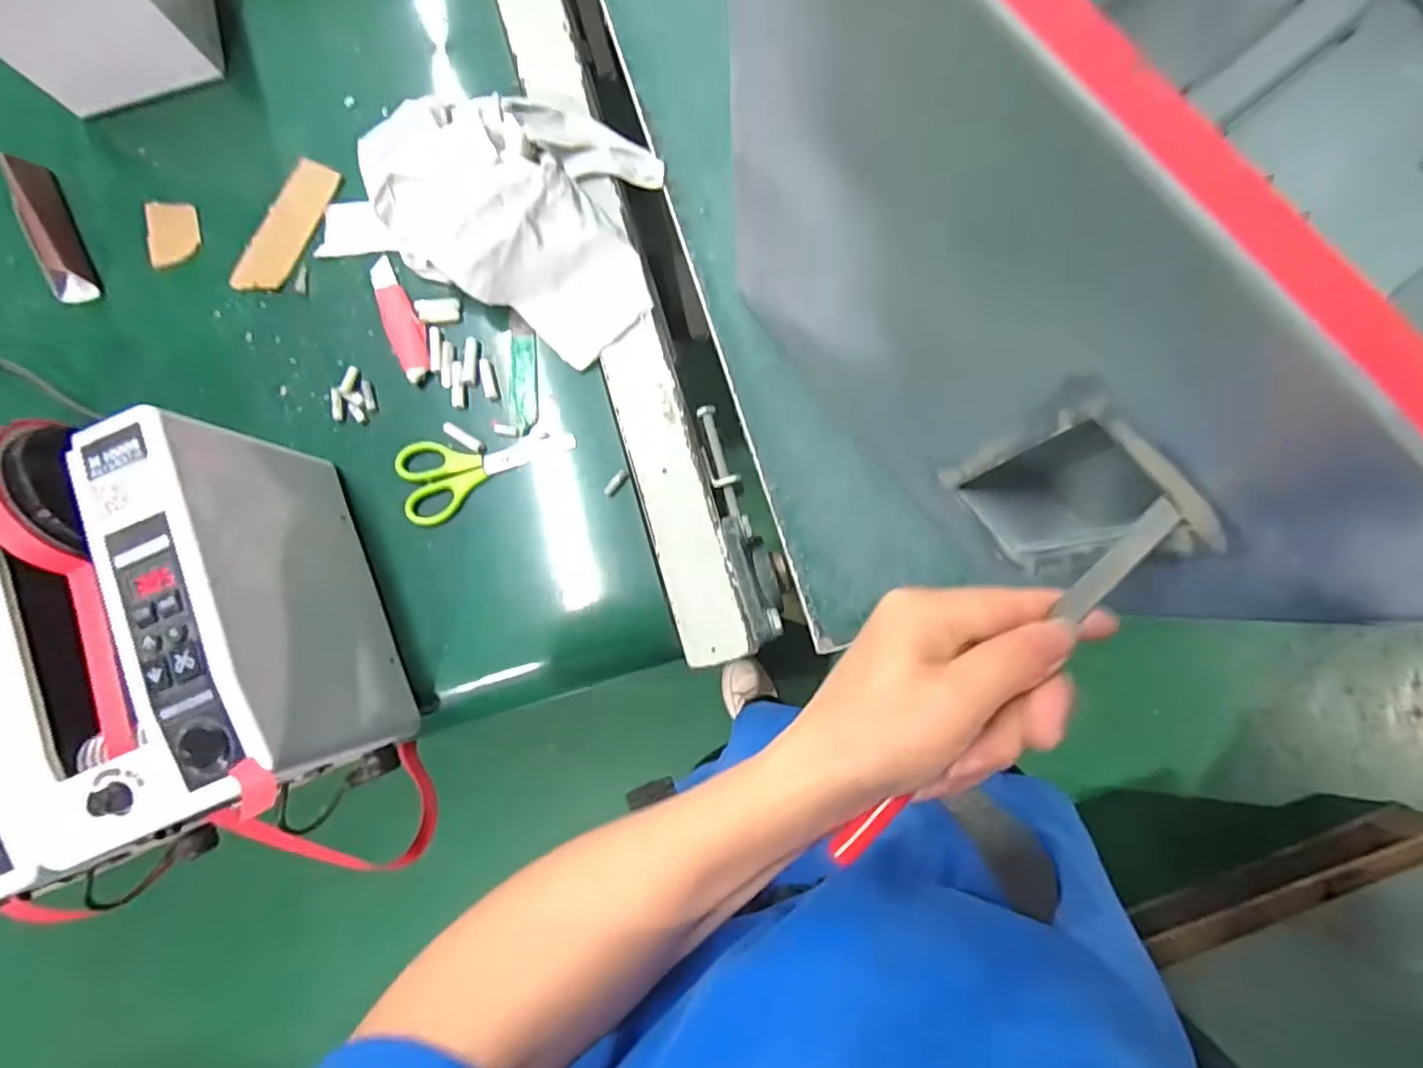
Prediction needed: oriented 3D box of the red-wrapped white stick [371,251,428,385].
[{"bbox_3d":[-0.235,-0.163,0.484,0.027,0.008,0.101,-25,83,1],"label":"red-wrapped white stick"}]

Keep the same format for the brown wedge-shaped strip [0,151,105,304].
[{"bbox_3d":[-0.522,-0.237,0.500,0.031,0.032,0.110,-25,83,0],"label":"brown wedge-shaped strip"}]

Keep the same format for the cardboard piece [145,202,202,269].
[{"bbox_3d":[-0.426,-0.238,0.508,0.042,0.004,0.049,-14,90,-1],"label":"cardboard piece"}]

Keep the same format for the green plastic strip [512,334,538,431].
[{"bbox_3d":[-0.139,-0.115,0.477,0.018,0.004,0.071,-3,84,3],"label":"green plastic strip"}]

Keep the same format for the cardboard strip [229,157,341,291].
[{"bbox_3d":[-0.333,-0.239,0.502,0.043,0.007,0.114,30,91,4],"label":"cardboard strip"}]

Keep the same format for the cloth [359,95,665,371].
[{"bbox_3d":[-0.129,-0.242,0.456,0.203,0.076,0.167,29,86,6],"label":"cloth"}]

